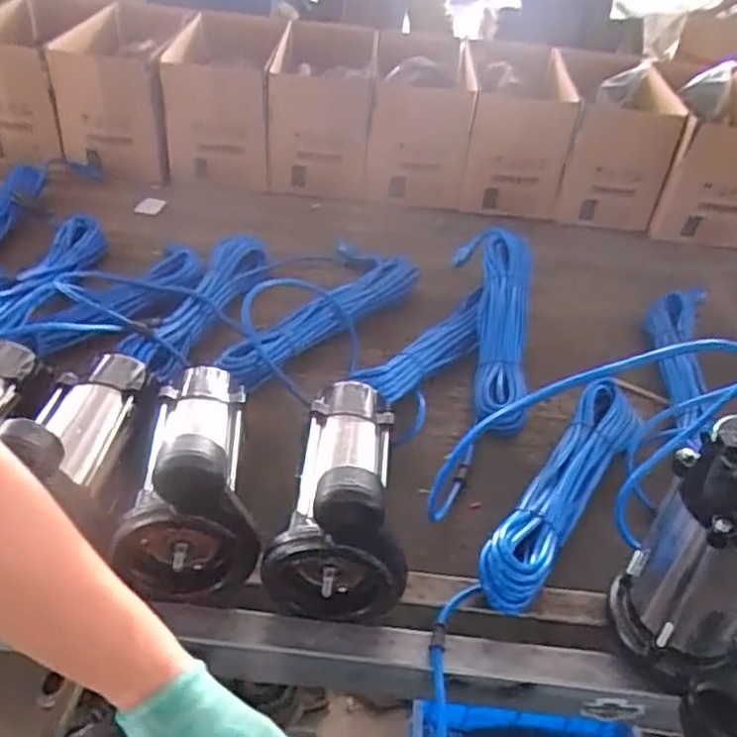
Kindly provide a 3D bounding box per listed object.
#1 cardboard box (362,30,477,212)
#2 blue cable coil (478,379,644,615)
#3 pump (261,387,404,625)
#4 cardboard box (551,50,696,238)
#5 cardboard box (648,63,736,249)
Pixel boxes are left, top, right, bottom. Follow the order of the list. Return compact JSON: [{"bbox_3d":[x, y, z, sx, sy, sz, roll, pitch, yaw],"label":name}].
[{"bbox_3d":[0.094,-0.497,1.348,0.173,0.238,0.356,5,39,-1],"label":"cardboard box"},{"bbox_3d":[0.215,0.122,0.748,0.073,0.061,0.351,25,42,22],"label":"blue cable coil"},{"bbox_3d":[-0.032,0.094,0.671,0.119,0.159,0.233,2,39,-6],"label":"pump"},{"bbox_3d":[0.446,-0.440,1.328,0.190,0.236,0.361,5,39,-2],"label":"cardboard box"},{"bbox_3d":[0.656,-0.390,1.310,0.179,0.224,0.284,16,40,12],"label":"cardboard box"}]

